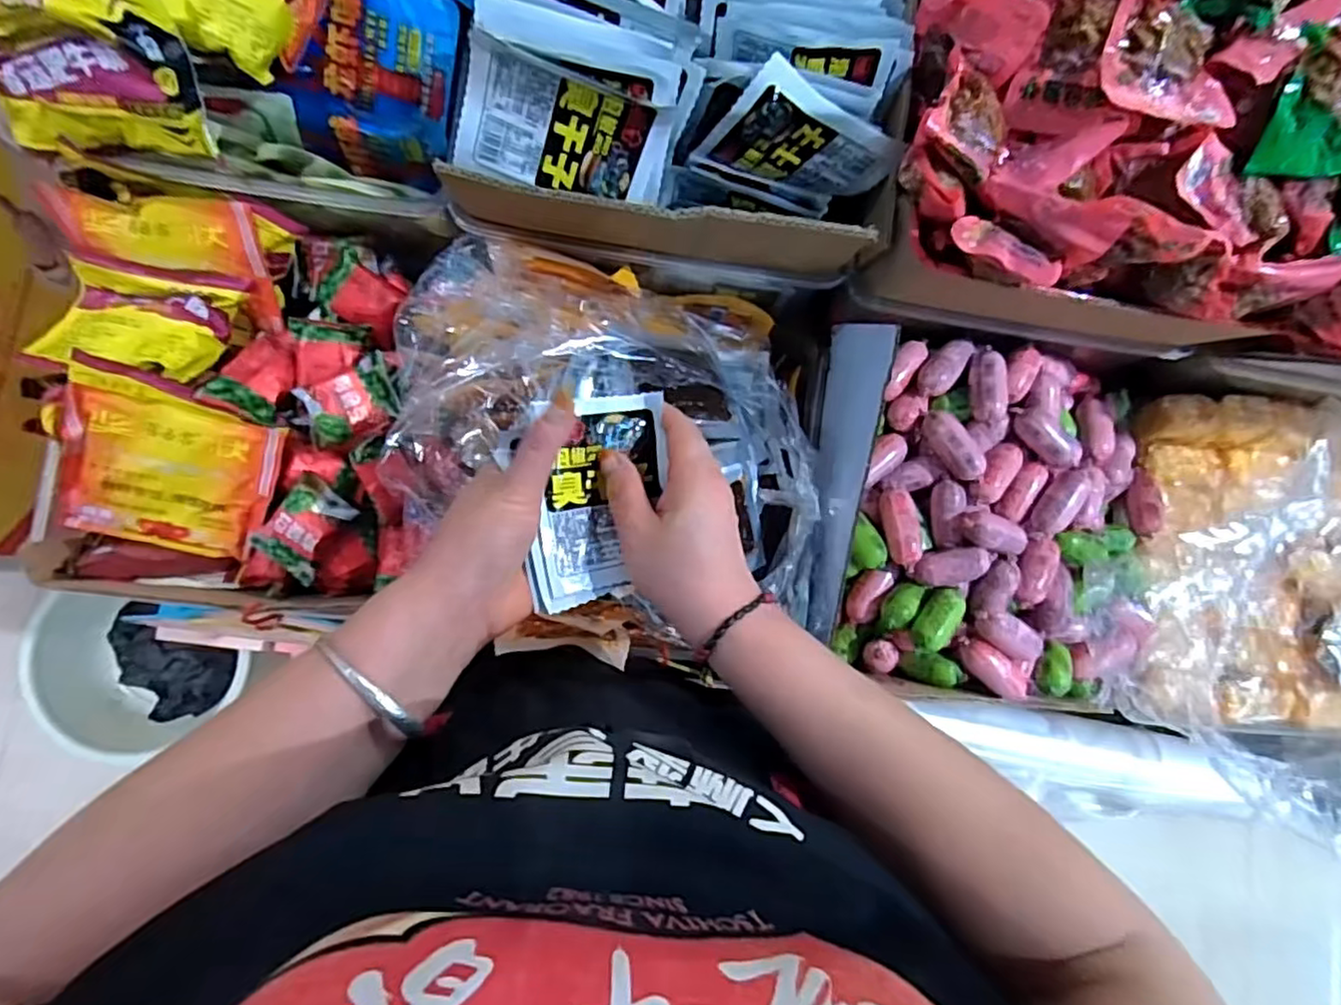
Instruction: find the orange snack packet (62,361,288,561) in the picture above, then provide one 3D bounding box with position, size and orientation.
[{"bbox_3d":[-0.366,-0.020,0.490,0.131,0.018,0.122,16,108,-18],"label":"orange snack packet"}]

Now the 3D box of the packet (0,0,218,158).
[{"bbox_3d":[-0.352,-0.268,0.400,0.121,0.103,0.056,3,50,-4],"label":"packet"}]

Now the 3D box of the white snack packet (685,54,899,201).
[{"bbox_3d":[0.084,-0.234,0.441,0.111,0.081,0.014,15,75,-22],"label":"white snack packet"}]

